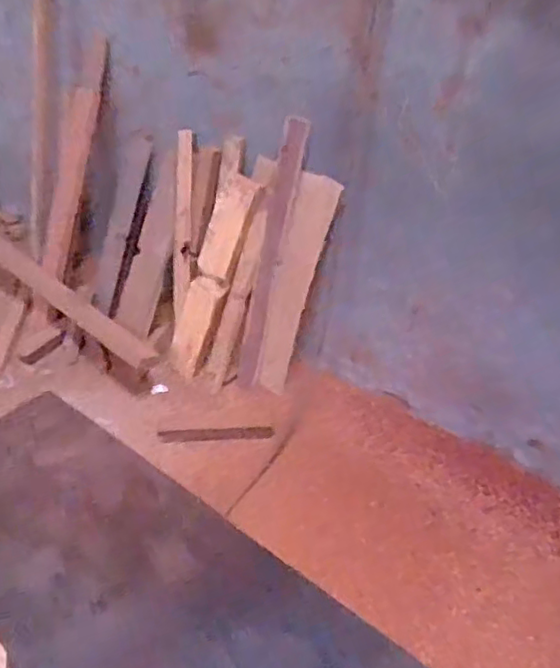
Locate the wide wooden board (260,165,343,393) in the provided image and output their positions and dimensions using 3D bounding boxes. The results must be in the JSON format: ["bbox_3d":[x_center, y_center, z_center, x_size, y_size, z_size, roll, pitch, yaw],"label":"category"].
[{"bbox_3d":[0.030,-0.127,1.793,0.122,0.654,0.038,24,26,17],"label":"wide wooden board"}]

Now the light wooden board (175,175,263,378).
[{"bbox_3d":[-0.196,-0.160,1.792,0.113,0.586,0.034,26,21,11],"label":"light wooden board"}]

